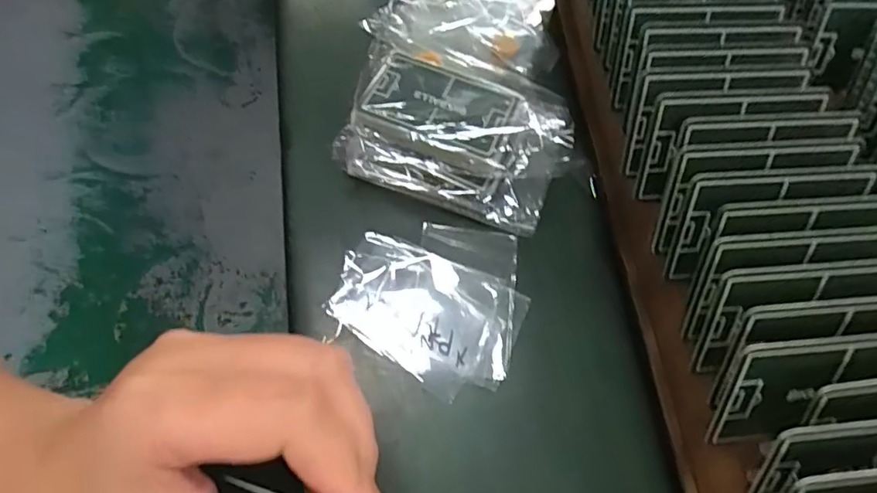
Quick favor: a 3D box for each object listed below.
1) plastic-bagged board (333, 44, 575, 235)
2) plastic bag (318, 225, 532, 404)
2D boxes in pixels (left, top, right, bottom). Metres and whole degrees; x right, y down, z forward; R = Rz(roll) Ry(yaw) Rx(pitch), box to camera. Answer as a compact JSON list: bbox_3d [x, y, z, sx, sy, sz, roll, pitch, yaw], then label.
[{"bbox_3d":[0.011,-0.066,0.319,0.128,0.047,0.081,18,65,5],"label":"plastic-bagged board"},{"bbox_3d":[-0.001,0.026,0.295,0.101,0.021,0.094,20,65,6],"label":"plastic bag"}]

